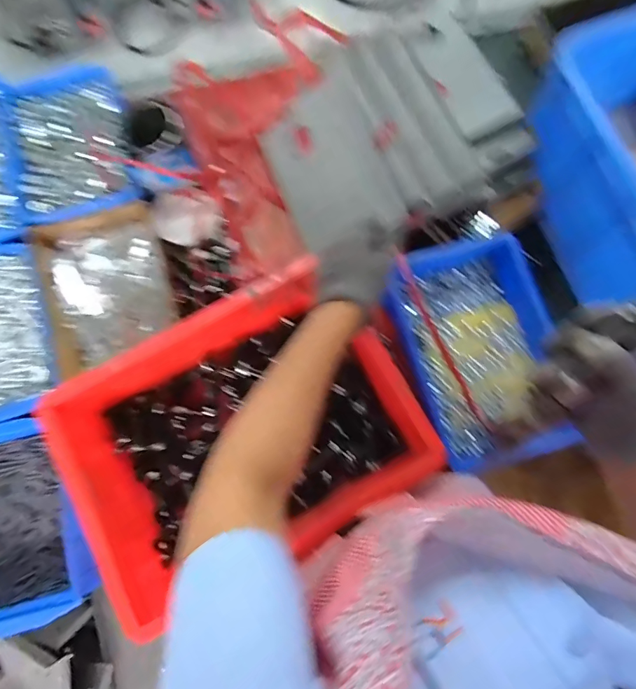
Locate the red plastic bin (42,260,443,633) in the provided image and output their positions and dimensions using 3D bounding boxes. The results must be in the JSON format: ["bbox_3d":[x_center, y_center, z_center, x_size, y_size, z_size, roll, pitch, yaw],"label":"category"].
[{"bbox_3d":[-0.105,0.105,0.559,0.396,0.128,0.330,-29,80,-6],"label":"red plastic bin"}]

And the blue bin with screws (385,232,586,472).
[{"bbox_3d":[0.222,0.000,0.605,0.200,0.076,0.310,-17,79,-4],"label":"blue bin with screws"}]

